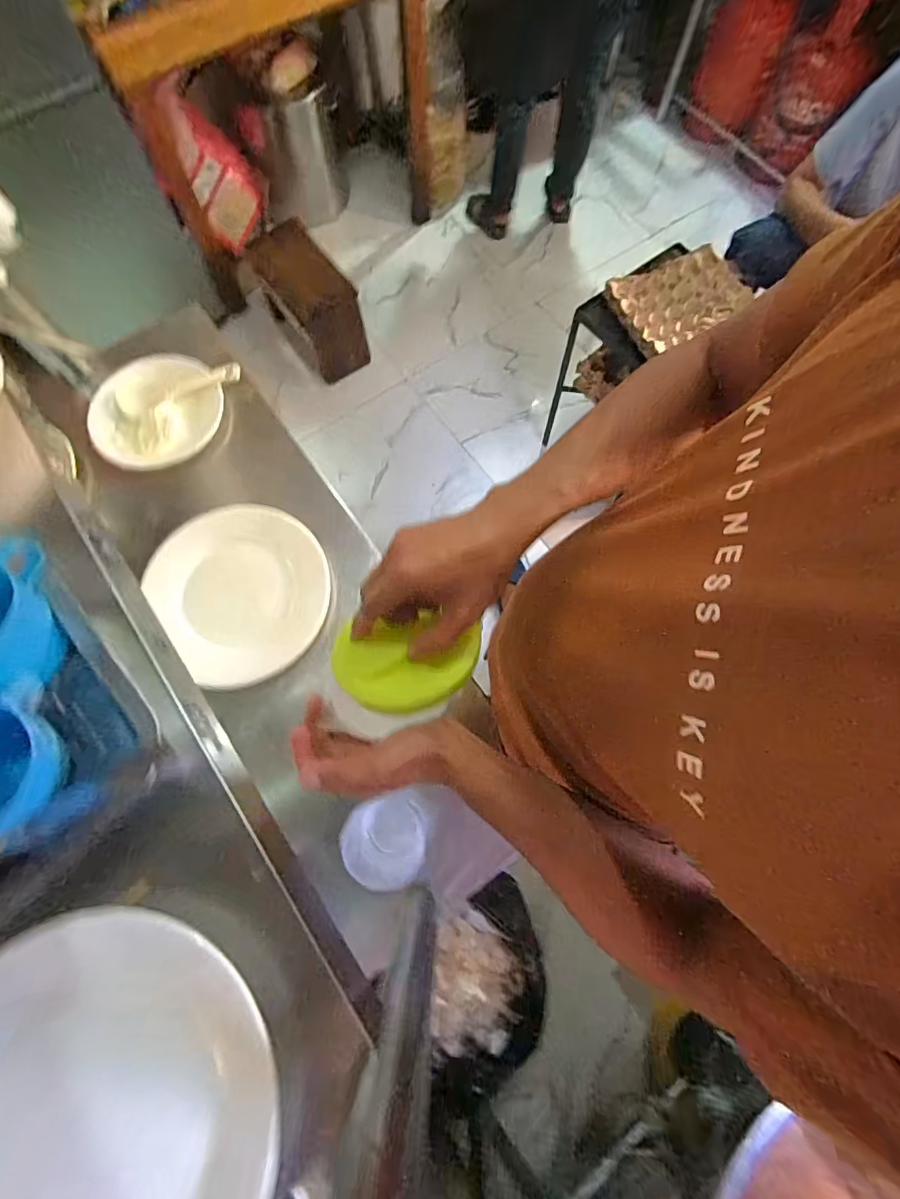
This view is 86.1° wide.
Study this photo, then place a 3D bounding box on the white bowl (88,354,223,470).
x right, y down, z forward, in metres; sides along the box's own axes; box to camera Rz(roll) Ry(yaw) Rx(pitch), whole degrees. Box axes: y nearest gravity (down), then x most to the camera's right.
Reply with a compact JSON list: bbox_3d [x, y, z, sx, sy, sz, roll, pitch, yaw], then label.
[{"bbox_3d":[-0.451,-0.290,0.744,0.197,0.043,0.152,-42,78,-12],"label":"white bowl"}]

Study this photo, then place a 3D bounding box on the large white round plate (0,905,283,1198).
[{"bbox_3d":[-0.190,0.278,0.249,0.193,0.034,0.185,0,73,0],"label":"large white round plate"}]

